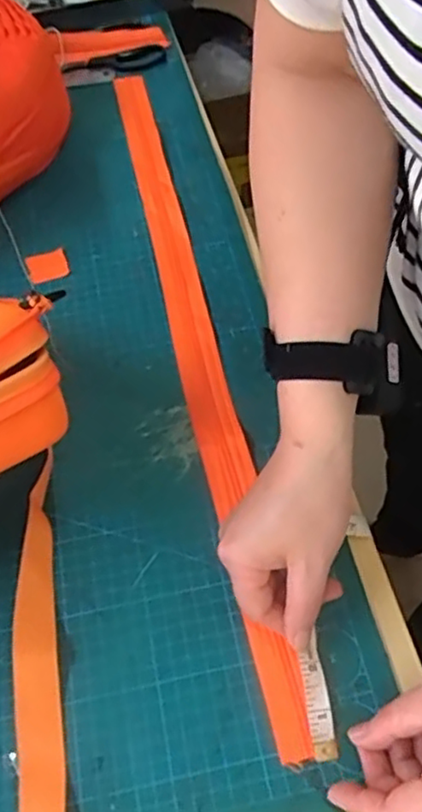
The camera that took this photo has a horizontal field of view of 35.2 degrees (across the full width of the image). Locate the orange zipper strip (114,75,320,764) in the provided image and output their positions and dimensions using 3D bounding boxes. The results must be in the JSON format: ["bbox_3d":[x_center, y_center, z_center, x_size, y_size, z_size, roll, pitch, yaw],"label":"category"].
[{"bbox_3d":[-0.020,-0.087,0.550,0.036,0.012,0.677,-11,56,-4],"label":"orange zipper strip"}]

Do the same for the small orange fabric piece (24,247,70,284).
[{"bbox_3d":[-0.143,-0.123,0.582,0.034,0.008,0.033,-22,57,-11],"label":"small orange fabric piece"}]

